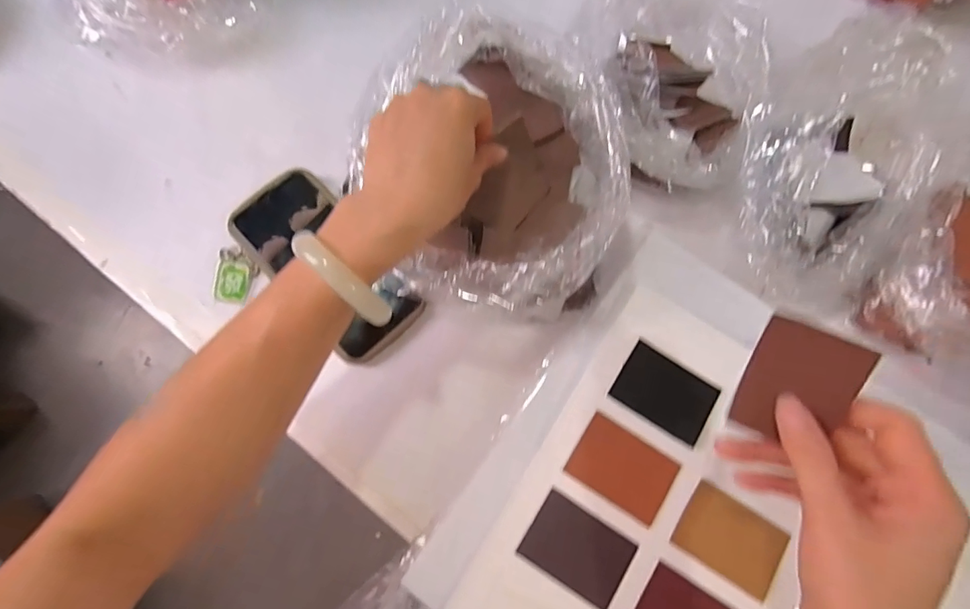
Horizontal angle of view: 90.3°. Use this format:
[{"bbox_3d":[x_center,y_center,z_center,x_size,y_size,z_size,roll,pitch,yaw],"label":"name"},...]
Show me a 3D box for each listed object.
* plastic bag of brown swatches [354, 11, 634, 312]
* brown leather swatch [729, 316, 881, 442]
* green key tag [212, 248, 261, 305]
[{"bbox_3d":[0.013,-0.097,0.345,0.176,0.110,0.184,24,74,8],"label":"plastic bag of brown swatches"},{"bbox_3d":[0.160,0.042,0.247,0.047,0.004,0.061,27,112,34],"label":"brown leather swatch"},{"bbox_3d":[-0.205,-0.022,0.394,0.030,0.004,0.043,19,91,-17],"label":"green key tag"}]

